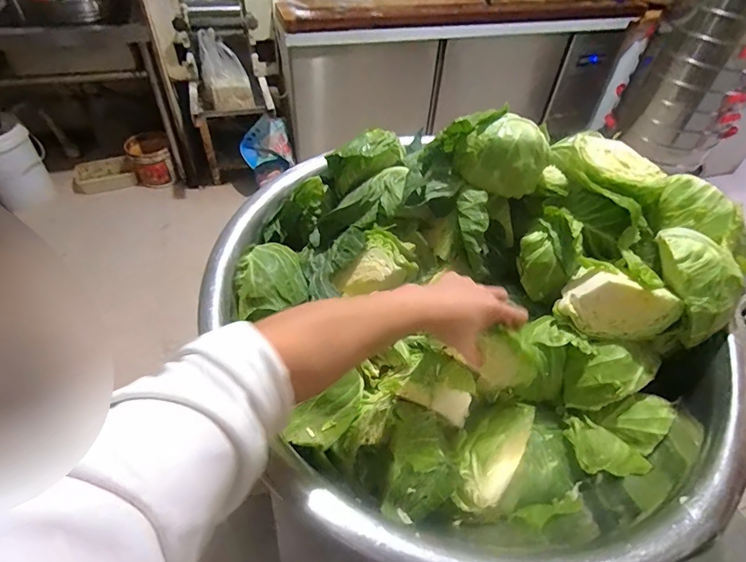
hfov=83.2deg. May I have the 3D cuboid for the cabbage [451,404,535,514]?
[{"bbox_3d":[0.151,0.214,0.523,0.065,0.078,0.134,29,53,21],"label":"cabbage"}]

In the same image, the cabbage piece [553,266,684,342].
[{"bbox_3d":[0.319,0.033,0.558,0.123,0.087,0.051,30,19,19],"label":"cabbage piece"}]

